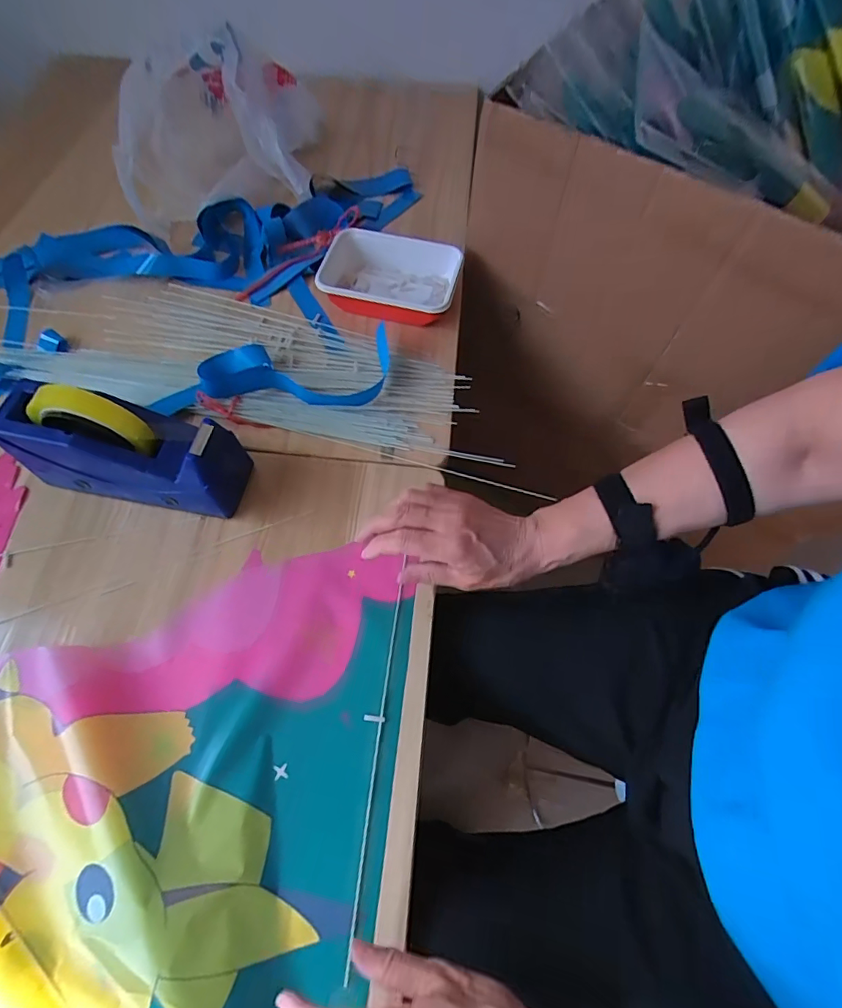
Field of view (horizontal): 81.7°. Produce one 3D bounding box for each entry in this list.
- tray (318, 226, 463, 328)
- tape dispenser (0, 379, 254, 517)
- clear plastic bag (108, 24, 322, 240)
[{"bbox_3d":[-0.042,-0.286,0.614,0.174,0.041,0.121,14,65,5],"label":"tray"},{"bbox_3d":[-0.276,-0.052,0.464,0.204,0.116,0.070,10,65,3],"label":"tape dispenser"},{"bbox_3d":[-0.263,-0.503,0.650,0.278,0.143,0.165,-20,67,-11],"label":"clear plastic bag"}]

